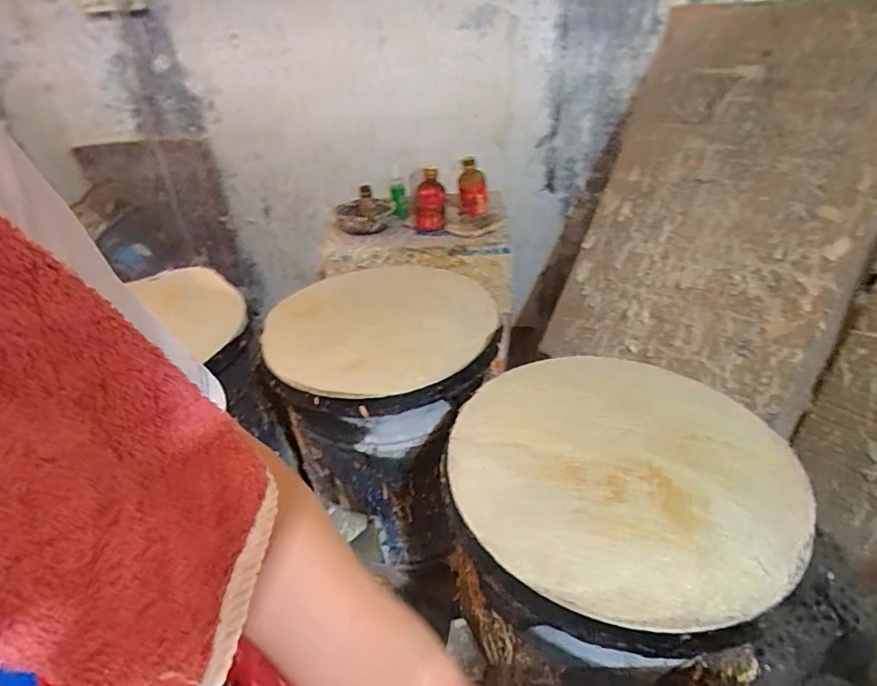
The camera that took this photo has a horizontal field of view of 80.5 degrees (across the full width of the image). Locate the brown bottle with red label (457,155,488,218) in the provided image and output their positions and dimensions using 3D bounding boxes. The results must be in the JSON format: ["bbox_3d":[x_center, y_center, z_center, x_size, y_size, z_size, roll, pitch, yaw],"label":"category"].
[{"bbox_3d":[0.083,-0.363,1.227,0.070,0.121,0.085,-2,36,2],"label":"brown bottle with red label"}]

